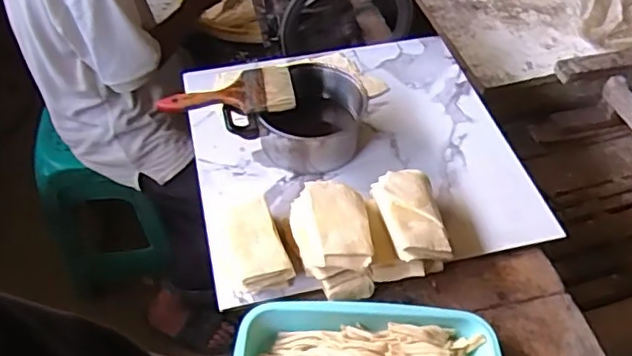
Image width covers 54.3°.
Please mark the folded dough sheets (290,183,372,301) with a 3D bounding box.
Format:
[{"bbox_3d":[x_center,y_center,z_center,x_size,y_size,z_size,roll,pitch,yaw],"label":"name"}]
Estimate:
[{"bbox_3d":[0.019,0.078,0.811,0.099,0.066,0.146,-3,52,-5],"label":"folded dough sheets"}]

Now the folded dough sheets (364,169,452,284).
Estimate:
[{"bbox_3d":[0.119,0.066,0.837,0.097,0.079,0.148,-2,52,-4],"label":"folded dough sheets"}]

